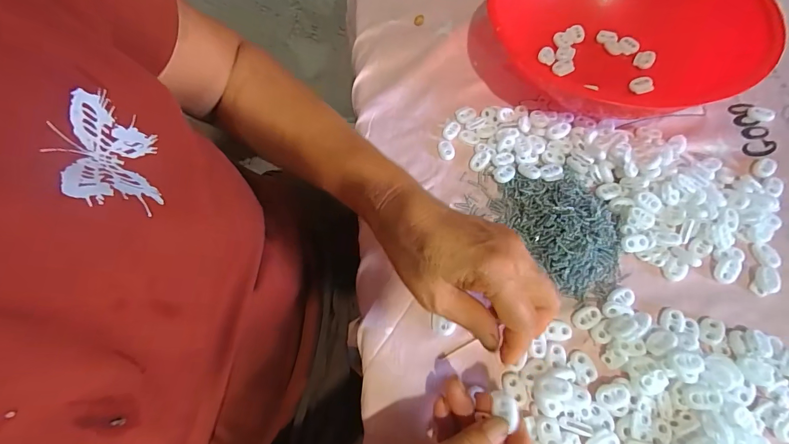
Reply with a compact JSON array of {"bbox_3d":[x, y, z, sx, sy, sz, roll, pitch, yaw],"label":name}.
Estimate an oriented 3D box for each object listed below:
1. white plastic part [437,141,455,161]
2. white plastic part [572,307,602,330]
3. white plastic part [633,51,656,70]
[{"bbox_3d":[0.052,-0.072,0.380,0.014,0.007,0.021,-25,65,-8],"label":"white plastic part"},{"bbox_3d":[0.153,0.076,0.298,0.022,0.004,0.015,-30,66,-11],"label":"white plastic part"},{"bbox_3d":[0.277,-0.179,0.419,0.020,0.004,0.021,19,89,29],"label":"white plastic part"}]

